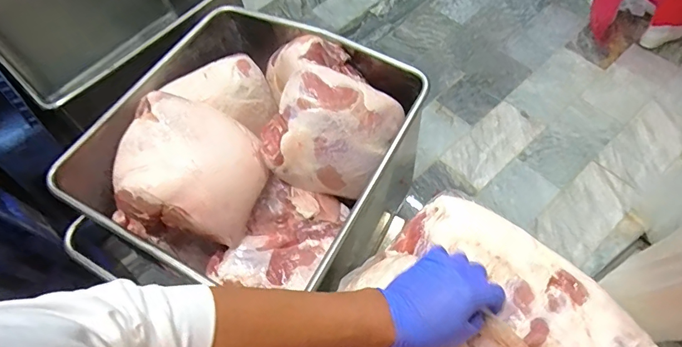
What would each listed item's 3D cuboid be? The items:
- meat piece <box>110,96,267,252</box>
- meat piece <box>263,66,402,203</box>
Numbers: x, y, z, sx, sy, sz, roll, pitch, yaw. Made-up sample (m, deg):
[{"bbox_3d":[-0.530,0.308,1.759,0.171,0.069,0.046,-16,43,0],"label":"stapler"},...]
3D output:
[{"bbox_3d":[-0.335,0.004,0.966,0.290,0.228,0.298,-3,60,5],"label":"meat piece"},{"bbox_3d":[-0.027,-0.093,0.972,0.276,0.192,0.226,19,64,16],"label":"meat piece"}]

